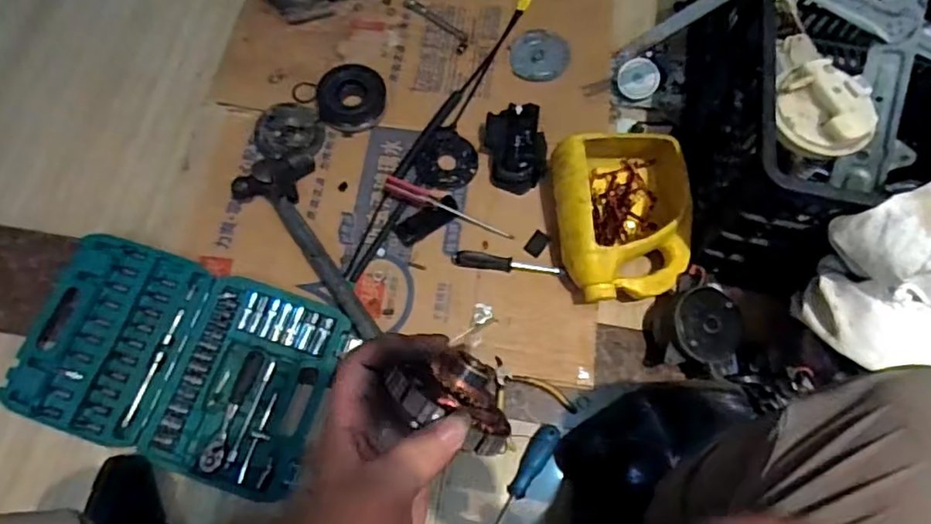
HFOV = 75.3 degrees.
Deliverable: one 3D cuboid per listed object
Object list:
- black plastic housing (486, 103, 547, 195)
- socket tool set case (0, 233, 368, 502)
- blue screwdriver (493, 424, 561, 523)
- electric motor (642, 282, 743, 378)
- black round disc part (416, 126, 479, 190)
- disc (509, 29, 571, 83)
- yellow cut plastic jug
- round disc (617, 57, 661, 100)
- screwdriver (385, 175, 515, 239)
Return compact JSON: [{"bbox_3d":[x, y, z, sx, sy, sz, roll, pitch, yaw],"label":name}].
[{"bbox_3d":[0.075,-0.169,0.887,0.082,0.065,0.122,-9,69,-5],"label":"black plastic housing"},{"bbox_3d":[-0.374,0.125,0.787,0.414,0.041,0.249,19,69,6],"label":"socket tool set case"},{"bbox_3d":[0.060,0.288,0.740,0.030,0.022,0.194,30,71,10],"label":"blue screwdriver"},{"bbox_3d":[0.308,0.093,0.798,0.114,0.086,0.115,3,69,-1],"label":"electric motor"},{"bbox_3d":[-0.026,-0.153,0.914,0.087,0.006,0.098,27,70,9],"label":"black round disc part"},{"bbox_3d":[0.121,-0.336,0.981,0.093,0.010,0.100,1,68,-1],"label":"disc"},{"bbox_3d":[0.217,-0.063,0.828,0.180,0.111,0.220,-6,69,-4],"label":"yellow cut plastic jug"},{"bbox_3d":[0.275,-0.292,0.960,0.063,0.010,0.065,-2,85,18],"label":"round disc"},{"bbox_3d":[-0.024,-0.080,0.875,0.199,0.025,0.024,20,69,6],"label":"screwdriver"}]

